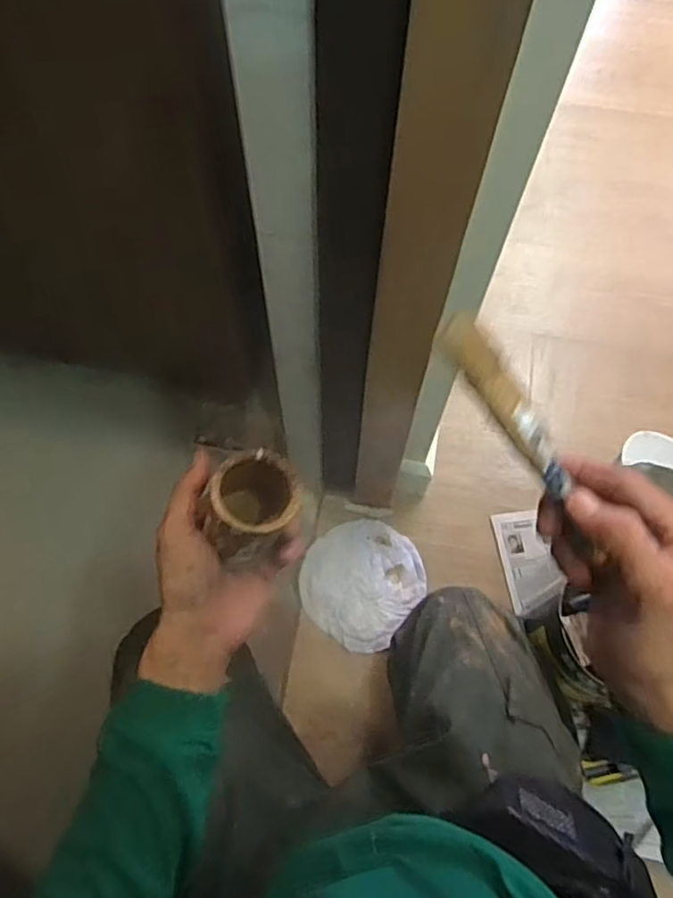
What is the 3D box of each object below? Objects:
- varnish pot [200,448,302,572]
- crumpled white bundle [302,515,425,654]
[{"bbox_3d":[-0.054,0.039,0.415,0.060,0.077,0.059,0,68,-1],"label":"varnish pot"},{"bbox_3d":[0.035,0.194,0.931,0.171,0.021,0.179,1,67,-1],"label":"crumpled white bundle"}]

